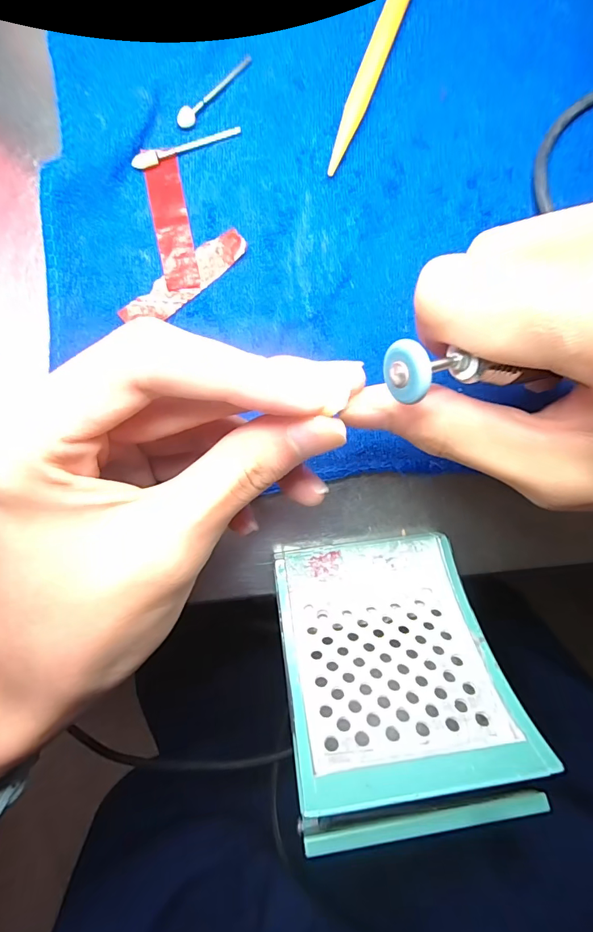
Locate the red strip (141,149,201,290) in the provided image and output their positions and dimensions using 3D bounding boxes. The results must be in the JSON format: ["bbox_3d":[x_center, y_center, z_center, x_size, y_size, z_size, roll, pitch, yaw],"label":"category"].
[{"bbox_3d":[-0.051,-0.101,0.178,0.014,0.004,0.056,-11,89,-5],"label":"red strip"}]

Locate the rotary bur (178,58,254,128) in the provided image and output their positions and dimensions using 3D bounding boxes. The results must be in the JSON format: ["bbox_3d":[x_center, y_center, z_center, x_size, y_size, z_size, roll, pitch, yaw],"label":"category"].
[{"bbox_3d":[-0.033,-0.156,0.180,0.006,0.005,0.043,42,86,-2],"label":"rotary bur"}]

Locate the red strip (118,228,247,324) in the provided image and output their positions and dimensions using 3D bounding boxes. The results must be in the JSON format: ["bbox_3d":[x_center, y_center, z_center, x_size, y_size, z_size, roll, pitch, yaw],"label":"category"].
[{"bbox_3d":[-0.046,-0.076,0.180,0.058,0.004,0.014,-41,92,-4],"label":"red strip"}]

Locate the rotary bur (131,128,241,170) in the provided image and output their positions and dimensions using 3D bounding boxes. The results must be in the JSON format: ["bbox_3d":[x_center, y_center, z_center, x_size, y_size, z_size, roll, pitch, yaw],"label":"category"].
[{"bbox_3d":[-0.045,-0.131,0.180,0.047,0.004,0.005,-22,90,-5],"label":"rotary bur"}]

